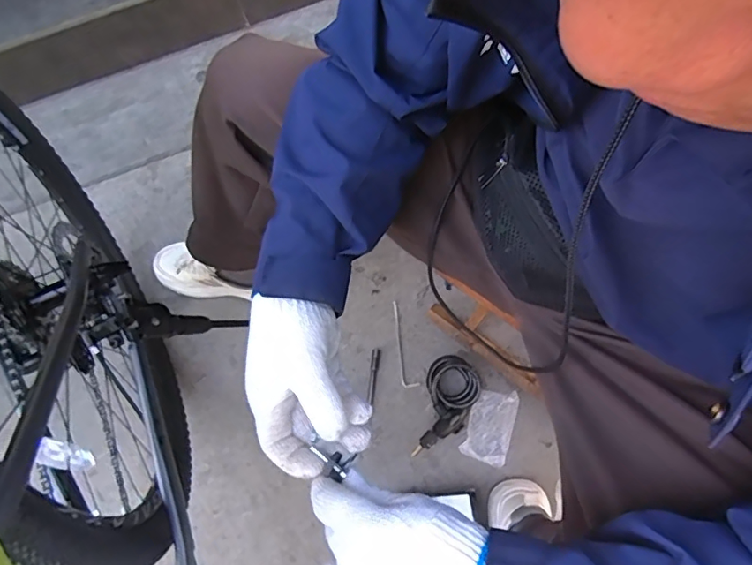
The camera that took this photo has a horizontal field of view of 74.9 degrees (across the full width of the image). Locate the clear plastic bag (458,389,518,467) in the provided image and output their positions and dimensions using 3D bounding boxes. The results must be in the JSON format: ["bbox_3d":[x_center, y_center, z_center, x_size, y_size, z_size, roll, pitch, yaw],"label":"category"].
[{"bbox_3d":[0.197,0.247,0.846,0.078,0.037,0.121,16,72,10],"label":"clear plastic bag"}]

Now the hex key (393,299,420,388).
[{"bbox_3d":[0.045,0.114,0.910,0.029,0.004,0.160,-13,73,-2],"label":"hex key"}]

